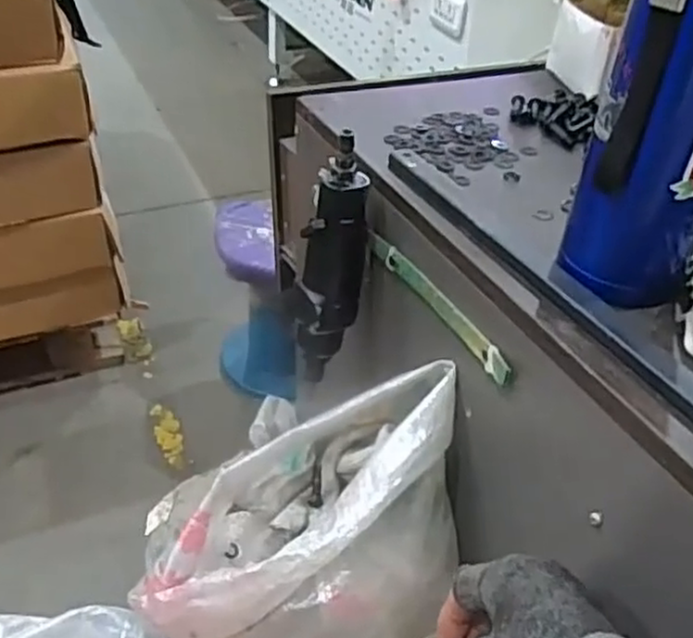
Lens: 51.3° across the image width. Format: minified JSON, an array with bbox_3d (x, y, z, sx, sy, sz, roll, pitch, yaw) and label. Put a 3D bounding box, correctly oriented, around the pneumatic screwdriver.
[{"bbox_3d":[-0.012,-0.039,0.606,0.052,0.208,0.052,8,38,4],"label":"pneumatic screwdriver"}]

